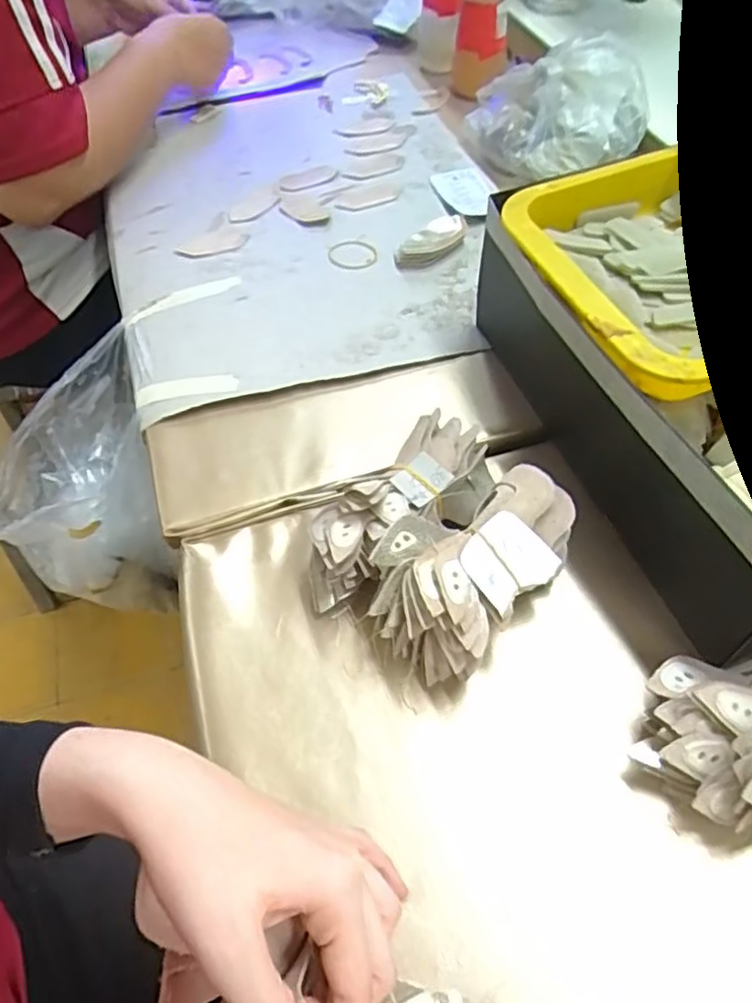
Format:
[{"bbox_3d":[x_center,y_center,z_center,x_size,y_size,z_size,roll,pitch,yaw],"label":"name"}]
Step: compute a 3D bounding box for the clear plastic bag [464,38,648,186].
[{"bbox_3d":[0.184,-0.387,0.671,0.173,0.092,0.144,3,55,6],"label":"clear plastic bag"}]

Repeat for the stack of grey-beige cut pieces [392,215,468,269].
[{"bbox_3d":[0.052,-0.242,0.623,0.075,0.016,0.038,-29,58,-16],"label":"stack of grey-beige cut pieces"}]

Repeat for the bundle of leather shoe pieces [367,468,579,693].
[{"bbox_3d":[0.061,0.043,0.399,0.069,0.062,0.133,37,65,26],"label":"bundle of leather shoe pieces"}]

